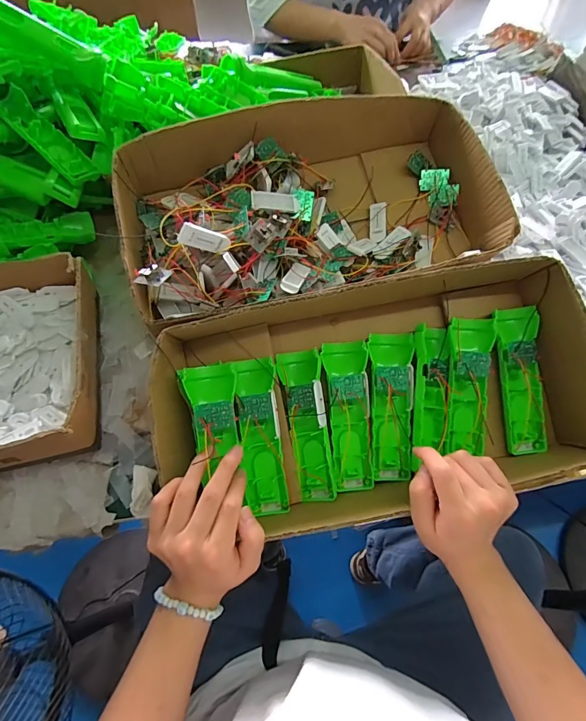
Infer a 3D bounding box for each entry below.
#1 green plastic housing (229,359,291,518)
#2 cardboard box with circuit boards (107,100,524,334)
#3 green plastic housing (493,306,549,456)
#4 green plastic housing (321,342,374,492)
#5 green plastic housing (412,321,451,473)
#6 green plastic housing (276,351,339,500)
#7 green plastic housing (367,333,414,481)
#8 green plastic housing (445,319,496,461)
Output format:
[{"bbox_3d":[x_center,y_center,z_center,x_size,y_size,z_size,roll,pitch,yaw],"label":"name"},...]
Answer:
[{"bbox_3d":[-0.033,0.080,0.419,0.041,0.029,0.162,-7,90,-6],"label":"green plastic housing"},{"bbox_3d":[0.019,-0.177,0.476,0.420,0.105,0.262,-11,63,-8],"label":"cardboard box with circuit boards"},{"bbox_3d":[0.254,0.022,0.442,0.047,0.029,0.159,-5,89,-5],"label":"green plastic housing"},{"bbox_3d":[0.062,0.061,0.435,0.044,0.025,0.158,-4,88,-5],"label":"green plastic housing"},{"bbox_3d":[0.152,0.038,0.442,0.040,0.031,0.151,3,87,-1],"label":"green plastic housing"},{"bbox_3d":[0.017,0.071,0.430,0.041,0.036,0.161,-9,87,-7],"label":"green plastic housing"},{"bbox_3d":[0.109,0.052,0.436,0.047,0.031,0.160,1,87,-3],"label":"green plastic housing"},{"bbox_3d":[0.192,0.026,0.439,0.048,0.030,0.144,6,86,0],"label":"green plastic housing"}]

